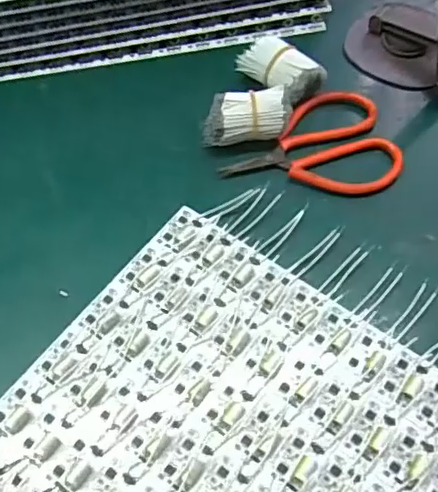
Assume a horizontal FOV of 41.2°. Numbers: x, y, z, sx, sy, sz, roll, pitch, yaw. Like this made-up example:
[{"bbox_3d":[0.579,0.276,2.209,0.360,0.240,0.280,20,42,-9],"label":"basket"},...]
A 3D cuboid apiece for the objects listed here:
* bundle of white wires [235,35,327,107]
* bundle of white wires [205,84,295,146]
[{"bbox_3d":[0.044,-0.121,0.409,0.035,0.027,0.056,-38,68,-18],"label":"bundle of white wires"},{"bbox_3d":[0.019,-0.082,0.386,0.057,0.029,0.029,-8,62,-4],"label":"bundle of white wires"}]

